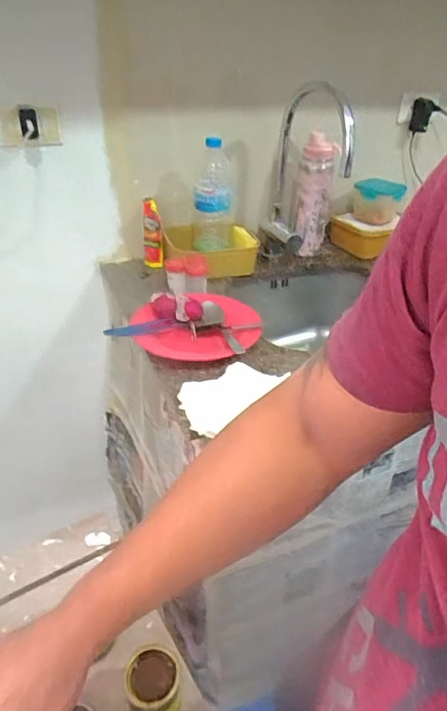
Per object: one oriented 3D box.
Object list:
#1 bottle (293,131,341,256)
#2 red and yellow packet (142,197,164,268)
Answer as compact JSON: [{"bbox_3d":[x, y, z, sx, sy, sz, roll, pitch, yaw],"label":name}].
[{"bbox_3d":[0.205,-0.357,1.124,0.082,0.247,0.077,7,34,6],"label":"bottle"},{"bbox_3d":[-0.155,-0.265,1.085,0.042,0.153,0.029,-1,34,-6],"label":"red and yellow packet"}]

